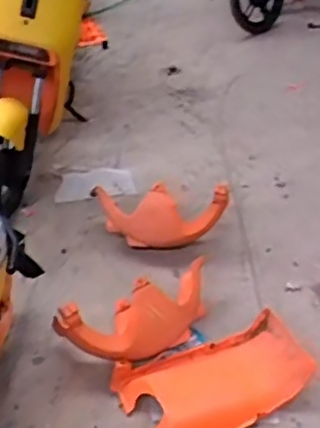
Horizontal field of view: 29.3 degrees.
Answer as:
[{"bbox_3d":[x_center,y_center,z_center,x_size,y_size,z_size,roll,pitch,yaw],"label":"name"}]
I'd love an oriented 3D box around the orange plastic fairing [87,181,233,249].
[{"bbox_3d":[-0.001,-0.004,1.949,0.438,0.190,0.128,2,40,4],"label":"orange plastic fairing"}]

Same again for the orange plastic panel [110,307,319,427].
[{"bbox_3d":[0.145,0.415,1.545,0.463,0.130,0.256,-15,42,-19],"label":"orange plastic panel"}]

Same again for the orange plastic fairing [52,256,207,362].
[{"bbox_3d":[-0.047,0.252,1.633,0.438,0.179,0.178,-21,44,-22],"label":"orange plastic fairing"}]

